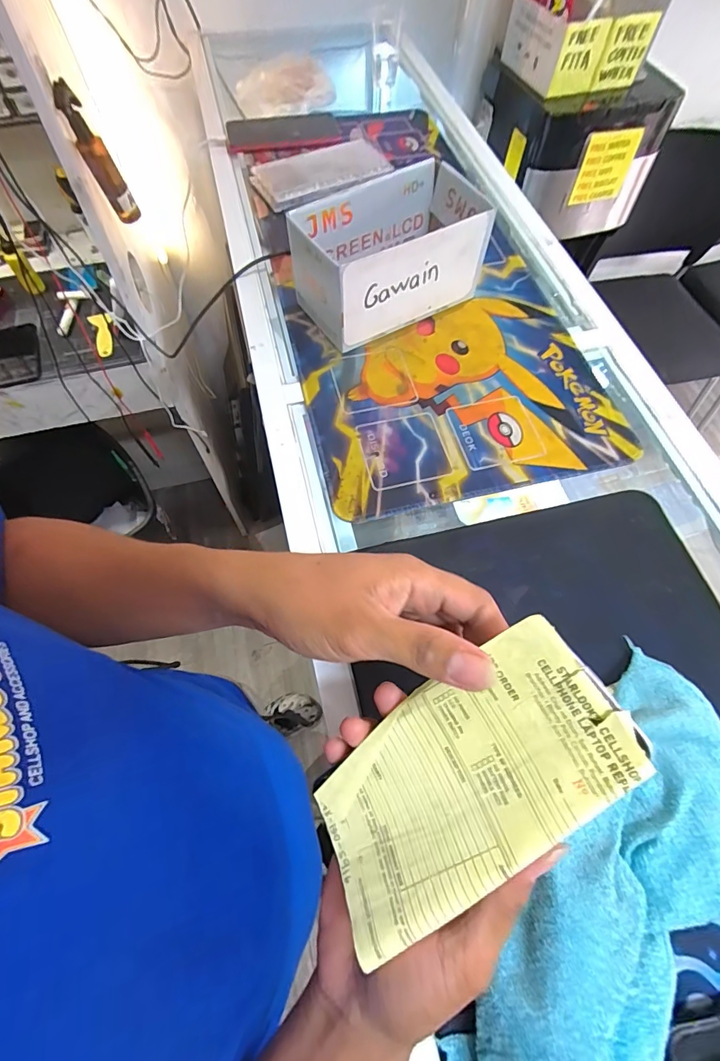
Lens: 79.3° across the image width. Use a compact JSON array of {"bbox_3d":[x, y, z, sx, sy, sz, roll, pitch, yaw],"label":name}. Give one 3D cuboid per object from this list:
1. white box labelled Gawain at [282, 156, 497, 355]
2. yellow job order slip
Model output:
[{"bbox_3d":[0.033,-0.285,0.456,0.194,0.093,0.108,-30,68,-14],"label":"white box labelled Gawain"},{"bbox_3d":[0.046,0.118,0.205,0.156,0.008,0.077,-43,56,11],"label":"yellow job order slip"}]

